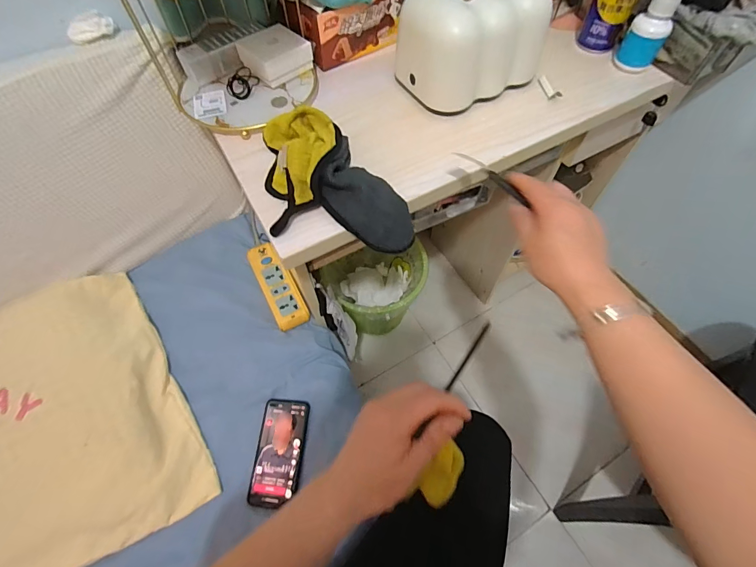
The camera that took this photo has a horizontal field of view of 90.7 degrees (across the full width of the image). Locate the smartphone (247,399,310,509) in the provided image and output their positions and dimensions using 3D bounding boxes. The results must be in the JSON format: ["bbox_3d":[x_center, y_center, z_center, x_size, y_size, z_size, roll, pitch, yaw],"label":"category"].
[{"bbox_3d":[-0.151,0.256,0.572,0.074,0.011,0.149,4,61,4],"label":"smartphone"}]

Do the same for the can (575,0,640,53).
[{"bbox_3d":[0.345,-0.410,0.542,0.060,0.110,0.054,25,64,15],"label":"can"}]

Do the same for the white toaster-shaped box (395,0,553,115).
[{"bbox_3d":[0.128,-0.320,0.500,0.176,0.119,0.108,-27,64,-13],"label":"white toaster-shaped box"}]

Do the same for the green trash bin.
[{"bbox_3d":[0.006,0.026,1.093,0.244,0.284,0.256,-3,61,0],"label":"green trash bin"}]

